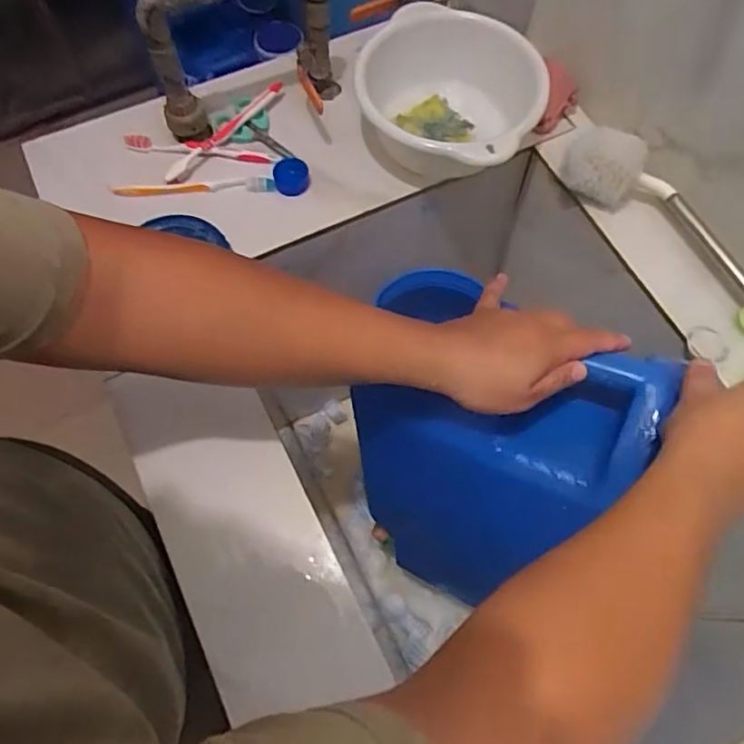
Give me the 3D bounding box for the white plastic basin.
[{"bbox_3d":[0.077,-0.302,0.664,0.199,0.096,0.199,0,67,0],"label":"white plastic basin"}]

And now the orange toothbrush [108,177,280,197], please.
[{"bbox_3d":[-0.198,-0.208,0.657,0.176,0.015,0.014,-4,67,-2],"label":"orange toothbrush"}]

